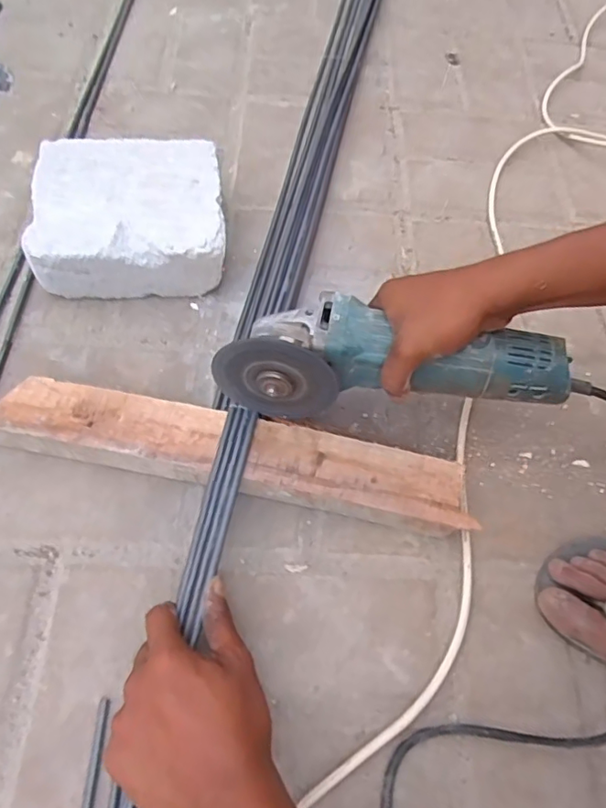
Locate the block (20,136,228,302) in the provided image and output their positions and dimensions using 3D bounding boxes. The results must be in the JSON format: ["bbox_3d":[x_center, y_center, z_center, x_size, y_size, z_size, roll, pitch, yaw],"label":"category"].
[{"bbox_3d":[-0.179,-0.195,0.592,0.183,0.080,0.163,-3,60,-6],"label":"block"}]

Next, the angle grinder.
[{"bbox_3d":[0.072,-0.035,0.454,0.272,0.087,0.075,4,60,2],"label":"angle grinder"}]

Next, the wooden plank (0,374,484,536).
[{"bbox_3d":[-0.064,0.045,0.487,0.402,0.044,0.061,11,60,2],"label":"wooden plank"}]

